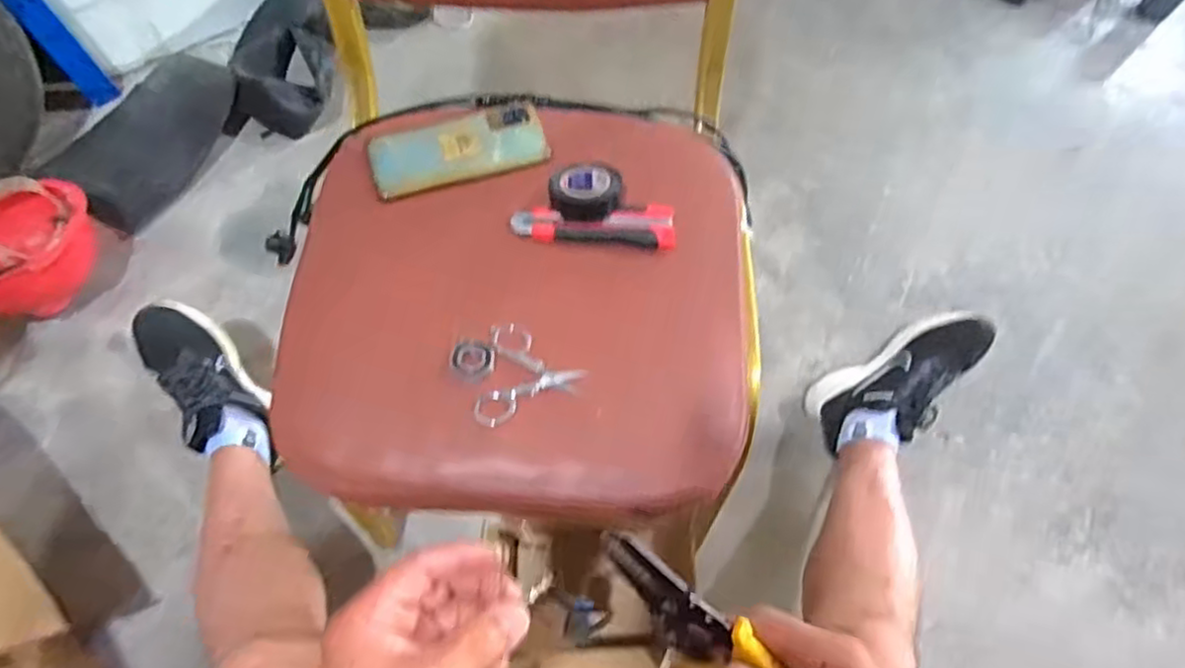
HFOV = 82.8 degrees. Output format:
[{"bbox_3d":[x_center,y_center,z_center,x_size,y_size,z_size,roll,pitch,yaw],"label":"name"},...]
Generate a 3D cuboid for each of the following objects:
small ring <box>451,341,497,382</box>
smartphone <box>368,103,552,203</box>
[{"bbox_3d":[-0.094,0.021,0.527,0.031,0.009,0.031,1,65,-1],"label":"small ring"},{"bbox_3d":[-0.125,-0.173,0.627,0.160,0.014,0.070,-17,67,-9],"label":"smartphone"}]

